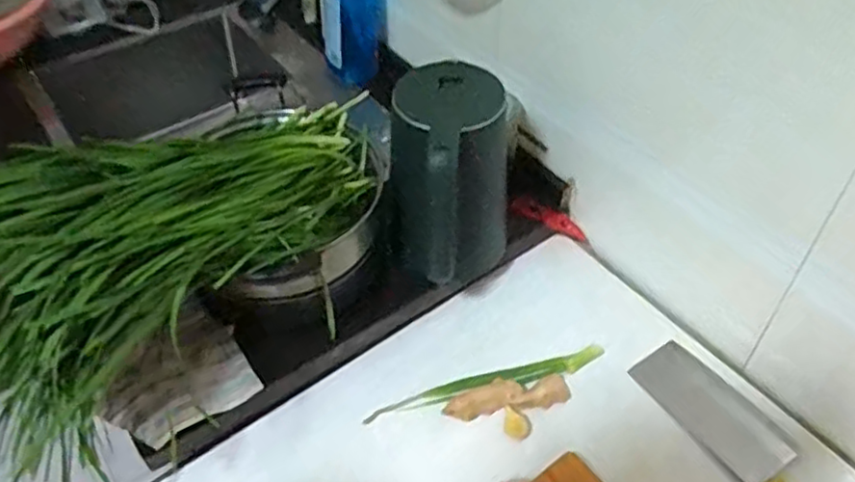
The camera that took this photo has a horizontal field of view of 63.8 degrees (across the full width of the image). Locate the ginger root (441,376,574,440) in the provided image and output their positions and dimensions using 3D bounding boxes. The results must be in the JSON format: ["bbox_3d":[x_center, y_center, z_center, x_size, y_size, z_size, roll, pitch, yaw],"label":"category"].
[{"bbox_3d":[0.091,0.182,0.754,0.138,0.023,0.061,-8,48,-5],"label":"ginger root"}]

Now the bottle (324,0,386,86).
[{"bbox_3d":[-0.111,-0.348,1.035,0.095,0.267,0.071,-5,48,-1],"label":"bottle"}]

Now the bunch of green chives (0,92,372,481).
[{"bbox_3d":[-0.256,-0.029,0.669,0.271,0.136,0.471,23,53,21],"label":"bunch of green chives"}]

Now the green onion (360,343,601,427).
[{"bbox_3d":[0.068,0.159,0.783,0.279,0.012,0.028,-11,48,-8],"label":"green onion"}]

